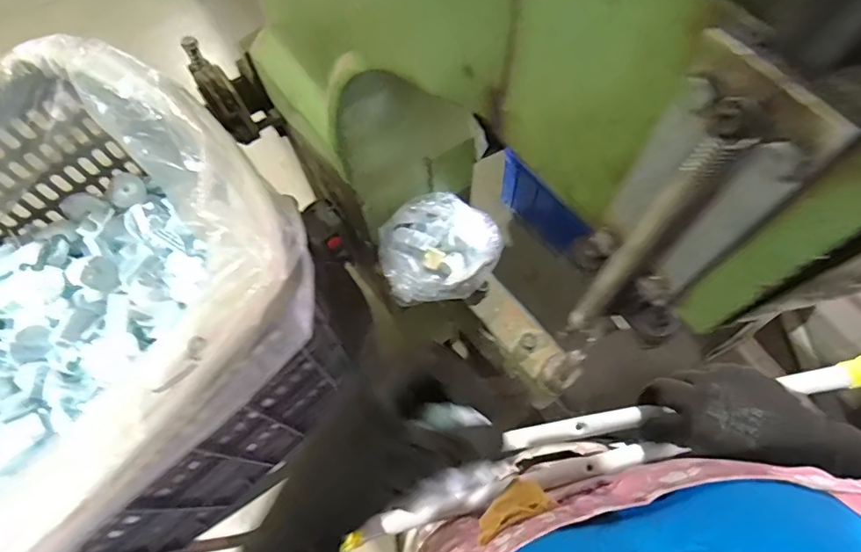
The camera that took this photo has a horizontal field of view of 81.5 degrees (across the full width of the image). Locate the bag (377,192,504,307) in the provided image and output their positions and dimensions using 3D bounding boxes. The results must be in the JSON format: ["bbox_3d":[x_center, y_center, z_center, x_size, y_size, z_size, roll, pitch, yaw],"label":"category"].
[{"bbox_3d":[0.010,-0.029,0.568,0.134,0.080,0.102,-4,65,0],"label":"bag"}]

